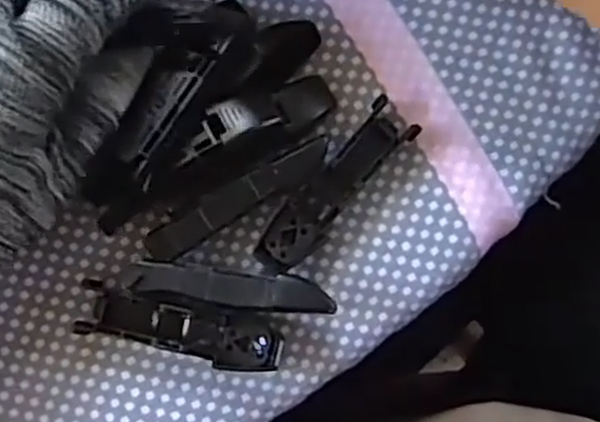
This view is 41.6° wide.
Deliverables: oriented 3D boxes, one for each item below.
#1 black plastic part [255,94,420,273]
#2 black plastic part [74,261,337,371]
[{"bbox_3d":[0.011,-0.008,0.271,0.018,0.010,0.068,44,89,0],"label":"black plastic part"},{"bbox_3d":[-0.033,0.034,0.264,0.081,0.017,0.032,7,90,-1],"label":"black plastic part"}]

